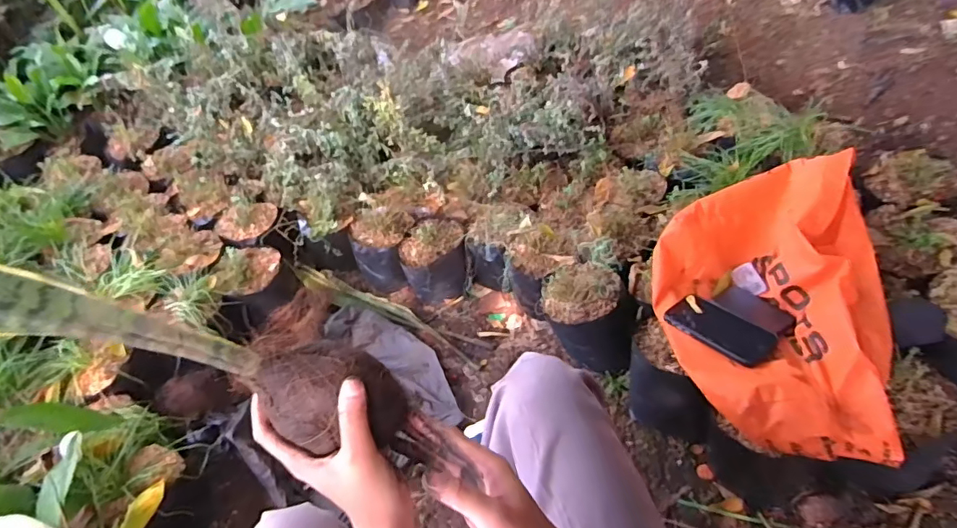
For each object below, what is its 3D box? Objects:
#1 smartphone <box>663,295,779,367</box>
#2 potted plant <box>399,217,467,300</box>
[{"bbox_3d":[0.360,0.096,0.783,0.081,0.014,0.147,-39,49,-17],"label":"smartphone"},{"bbox_3d":[-0.102,-0.009,1.215,0.151,0.167,0.123,-16,49,-9],"label":"potted plant"}]

